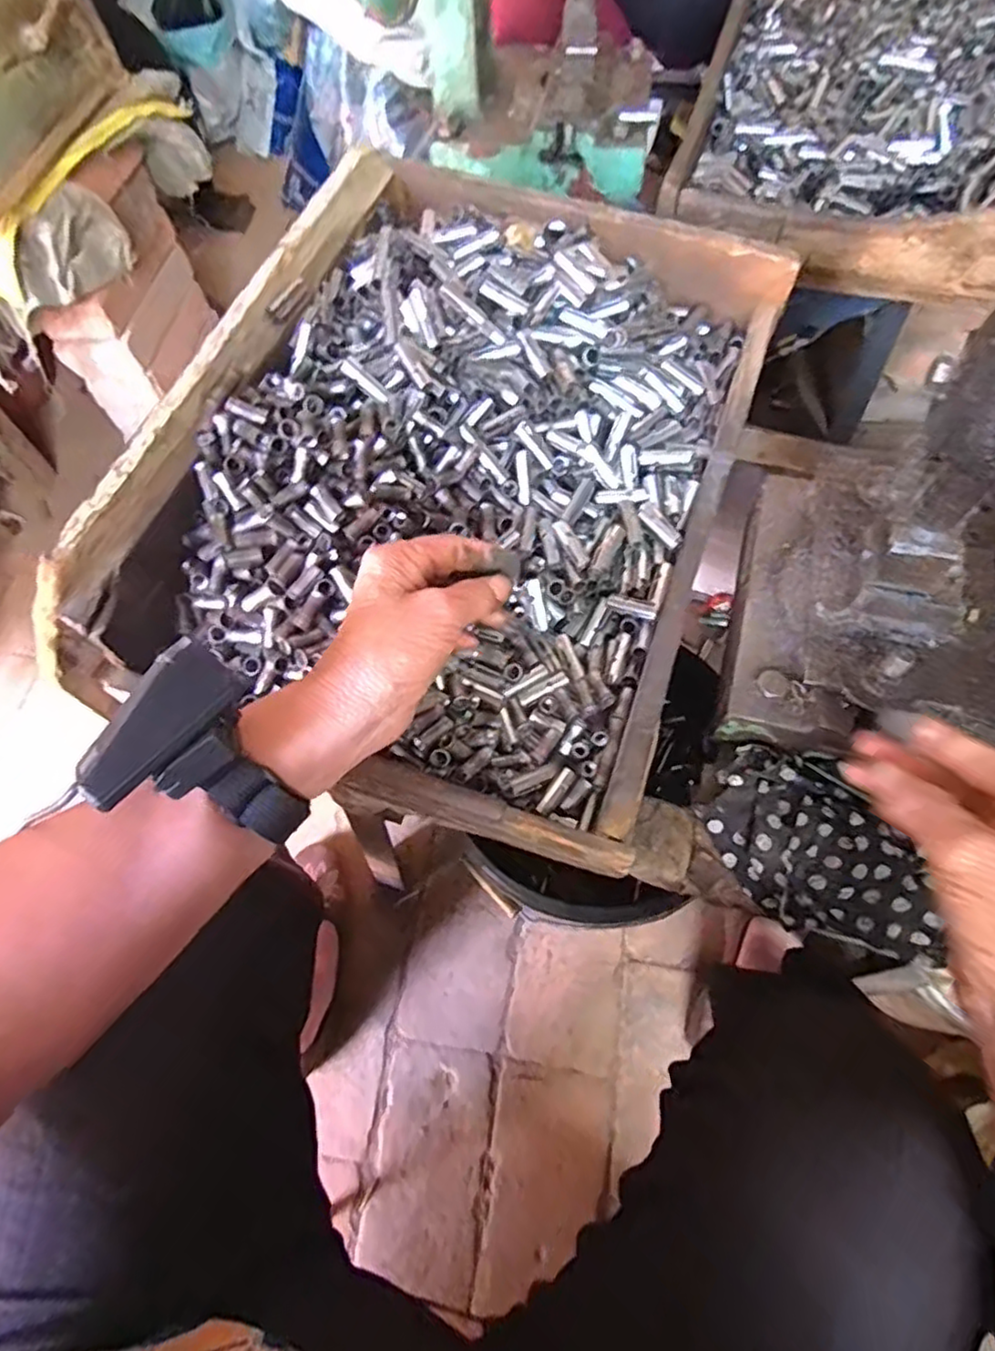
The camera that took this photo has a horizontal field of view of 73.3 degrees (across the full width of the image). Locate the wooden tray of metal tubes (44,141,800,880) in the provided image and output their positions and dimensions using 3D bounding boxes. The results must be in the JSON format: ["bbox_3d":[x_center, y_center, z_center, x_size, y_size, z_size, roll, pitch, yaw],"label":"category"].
[{"bbox_3d":[-0.016,-0.155,0.477,0.374,0.083,0.498,23,73,-5],"label":"wooden tray of metal tubes"}]

